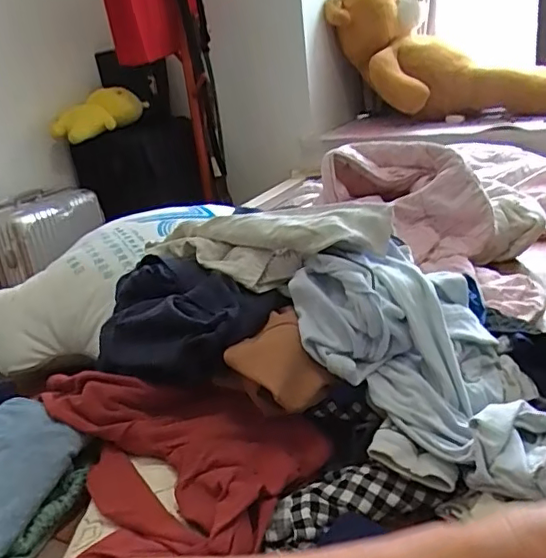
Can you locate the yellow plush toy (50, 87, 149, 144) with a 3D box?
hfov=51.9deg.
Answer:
[{"bbox_3d":[-0.541,-0.517,1.757,0.303,0.134,0.096,-24,27,-36],"label":"yellow plush toy"}]

